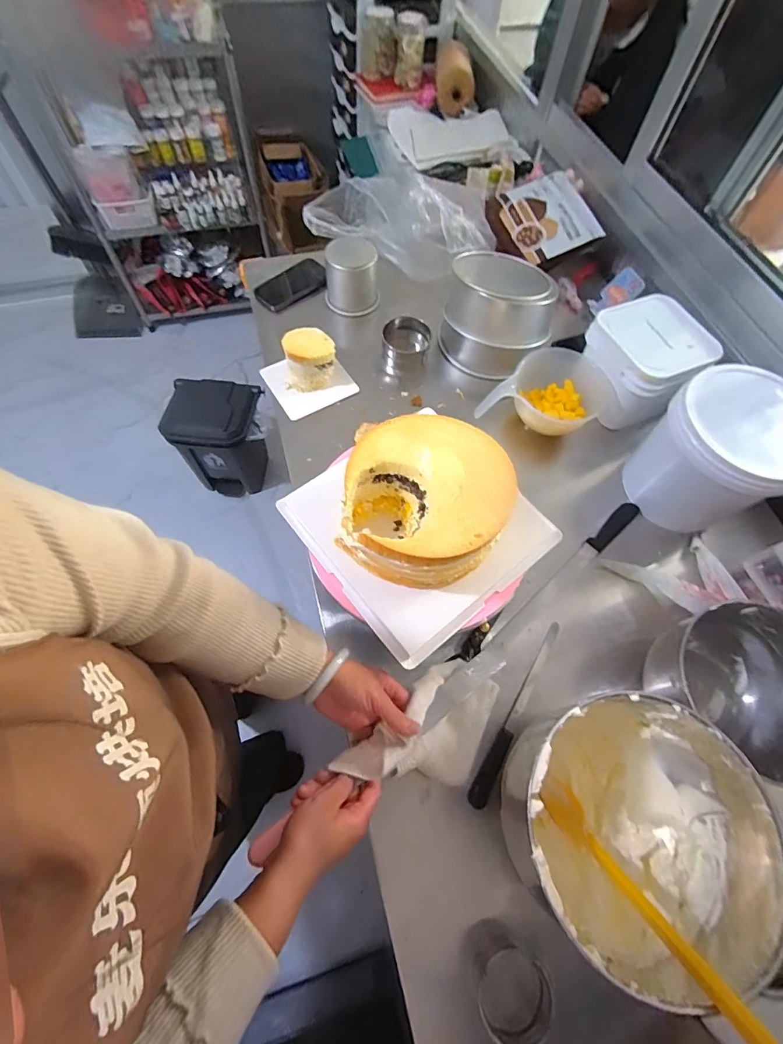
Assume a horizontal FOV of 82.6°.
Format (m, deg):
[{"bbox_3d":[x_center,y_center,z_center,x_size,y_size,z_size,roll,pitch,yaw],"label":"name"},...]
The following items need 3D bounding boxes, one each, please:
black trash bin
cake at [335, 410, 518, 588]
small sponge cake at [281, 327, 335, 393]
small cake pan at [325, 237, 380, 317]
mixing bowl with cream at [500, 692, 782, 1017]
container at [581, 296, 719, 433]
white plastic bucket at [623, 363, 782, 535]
[{"bbox_3d":[-0.546,-0.265,1.488,0.274,0.355,0.239,-1,64,-4],"label":"black trash bin"},{"bbox_3d":[0.039,-0.026,0.527,0.185,0.089,0.185,1,64,-2],"label":"cake"},{"bbox_3d":[-0.148,-0.297,0.810,0.093,0.074,0.082,-3,64,-4],"label":"small sponge cake"},{"bbox_3d":[-0.080,-0.501,0.913,0.111,0.107,0.089,4,64,-1],"label":"small cake pan"},{"bbox_3d":[0.229,0.311,0.466,0.221,0.188,0.219,1,64,-2],"label":"mixing bowl with cream"},{"bbox_3d":[0.436,-0.276,0.790,0.174,0.136,0.190,-23,67,-14],"label":"container"},{"bbox_3d":[0.500,-0.108,0.701,0.189,0.197,0.165,26,66,10],"label":"white plastic bucket"}]

